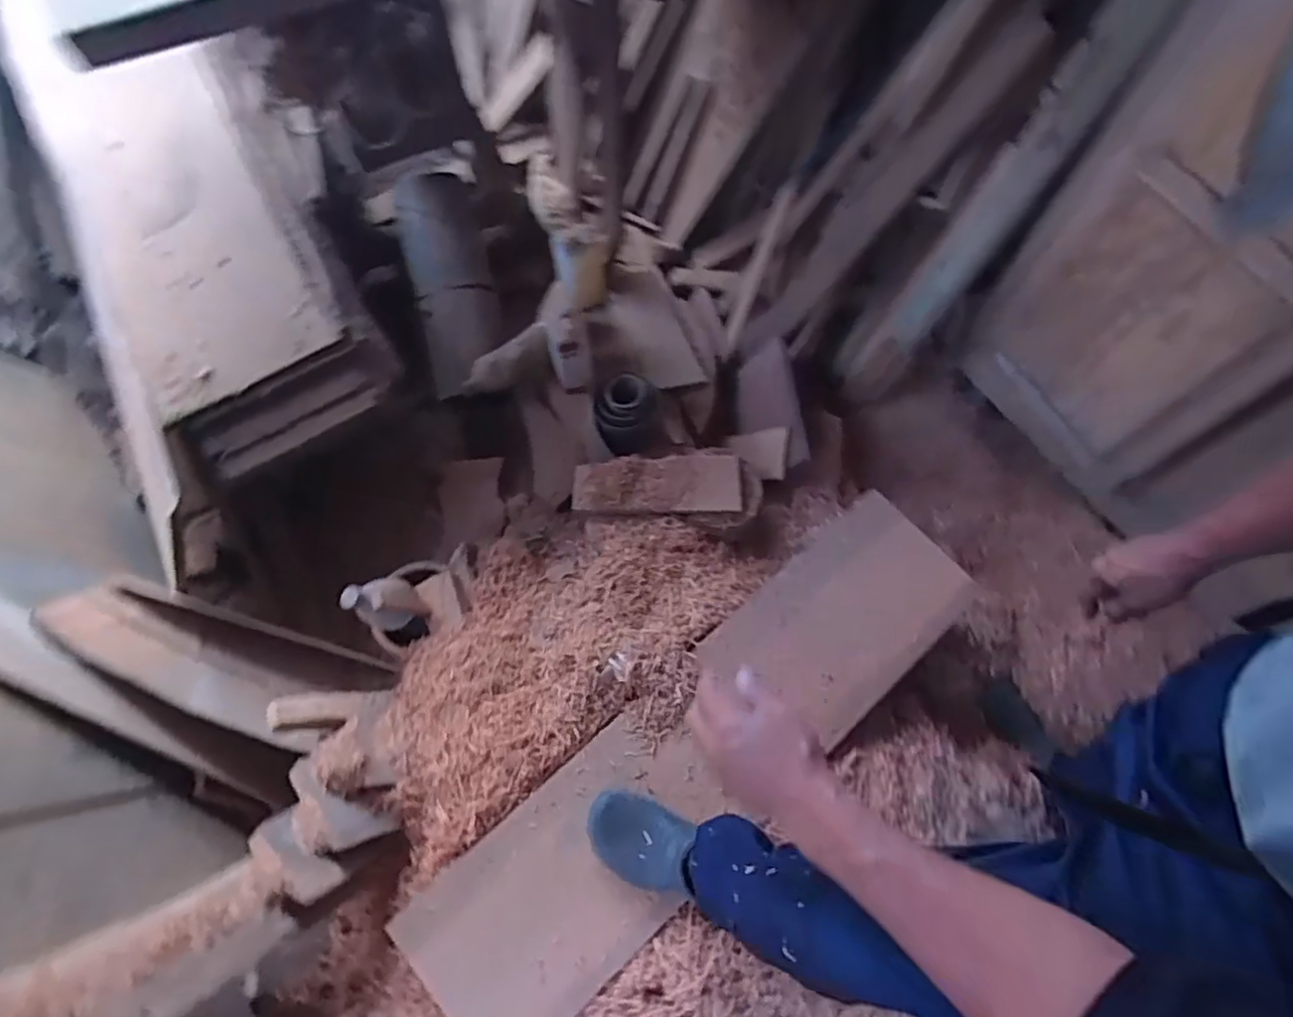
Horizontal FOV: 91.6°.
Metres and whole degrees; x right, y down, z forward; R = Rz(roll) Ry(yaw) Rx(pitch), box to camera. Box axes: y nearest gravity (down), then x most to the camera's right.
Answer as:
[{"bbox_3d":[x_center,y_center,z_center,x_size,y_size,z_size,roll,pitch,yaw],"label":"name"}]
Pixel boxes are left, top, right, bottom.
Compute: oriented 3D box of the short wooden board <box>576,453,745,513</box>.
[{"bbox_3d":[0.022,-0.049,1.205,0.318,0.032,0.109,-1,68,-1],"label":"short wooden board"}]

